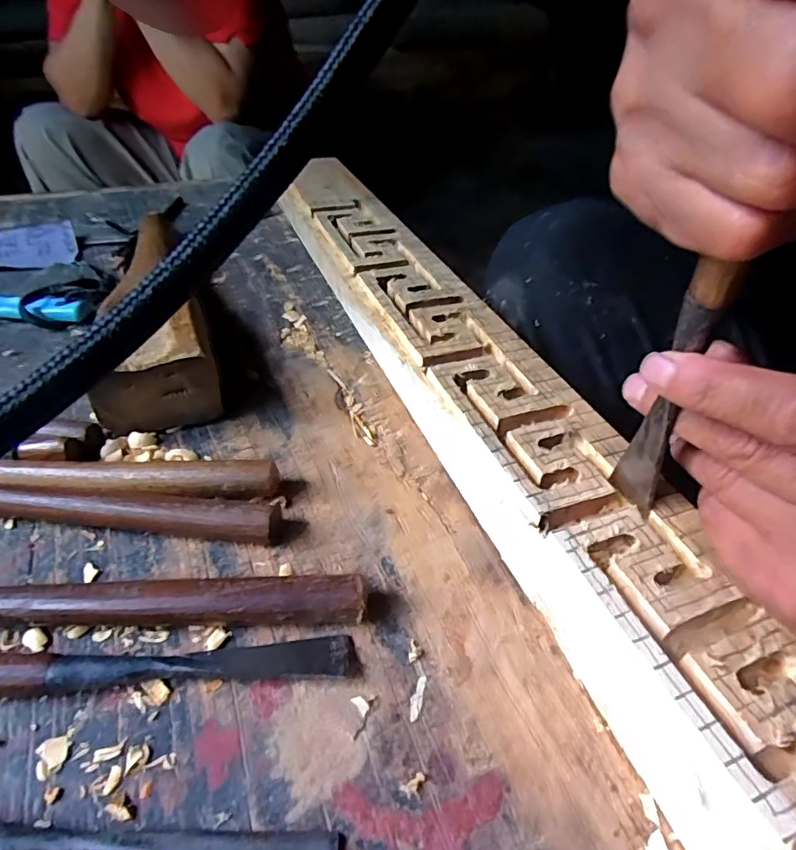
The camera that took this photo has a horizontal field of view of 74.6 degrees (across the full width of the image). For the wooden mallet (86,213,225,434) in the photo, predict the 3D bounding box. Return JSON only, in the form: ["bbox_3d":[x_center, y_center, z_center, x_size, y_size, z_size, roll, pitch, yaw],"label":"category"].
[{"bbox_3d":[-0.170,-0.080,0.352,0.067,0.046,0.217,-15,45,-19],"label":"wooden mallet"}]

